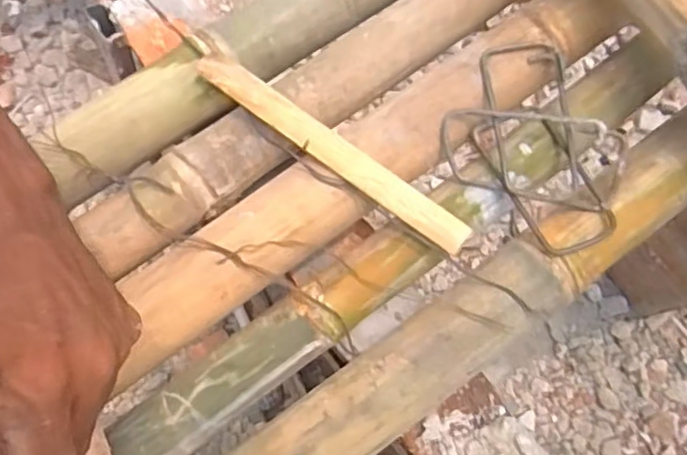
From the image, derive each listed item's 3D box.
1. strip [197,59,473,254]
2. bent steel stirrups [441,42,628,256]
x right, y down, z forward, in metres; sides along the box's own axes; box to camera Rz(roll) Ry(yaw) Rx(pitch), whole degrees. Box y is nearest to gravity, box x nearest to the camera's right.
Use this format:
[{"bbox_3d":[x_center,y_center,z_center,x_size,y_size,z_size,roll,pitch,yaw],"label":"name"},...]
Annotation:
[{"bbox_3d":[-0.009,-0.057,0.472,0.234,0.008,0.025,36,79,9],"label":"strip"},{"bbox_3d":[0.141,-0.058,0.475,0.112,0.031,0.158,-31,80,3],"label":"bent steel stirrups"}]

